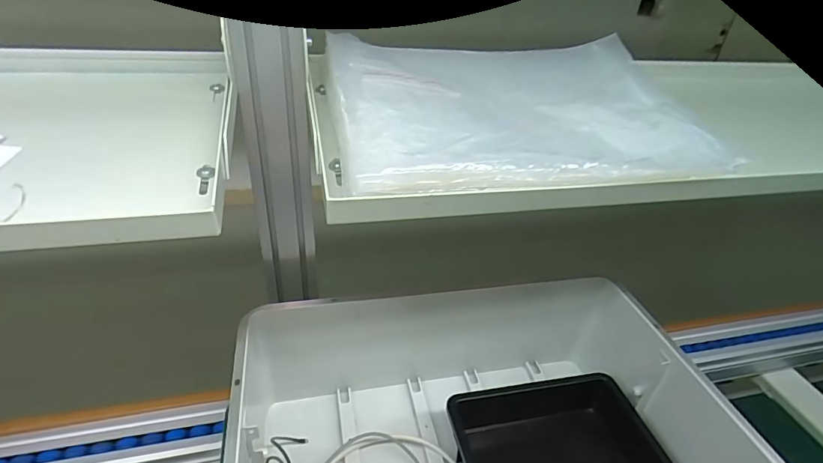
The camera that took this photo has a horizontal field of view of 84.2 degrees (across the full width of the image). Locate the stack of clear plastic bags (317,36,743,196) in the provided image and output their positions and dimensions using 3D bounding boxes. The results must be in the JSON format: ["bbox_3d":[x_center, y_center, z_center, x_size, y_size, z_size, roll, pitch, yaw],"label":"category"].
[{"bbox_3d":[0.121,-0.148,0.529,0.435,0.062,0.297,-5,35,-15],"label":"stack of clear plastic bags"}]

